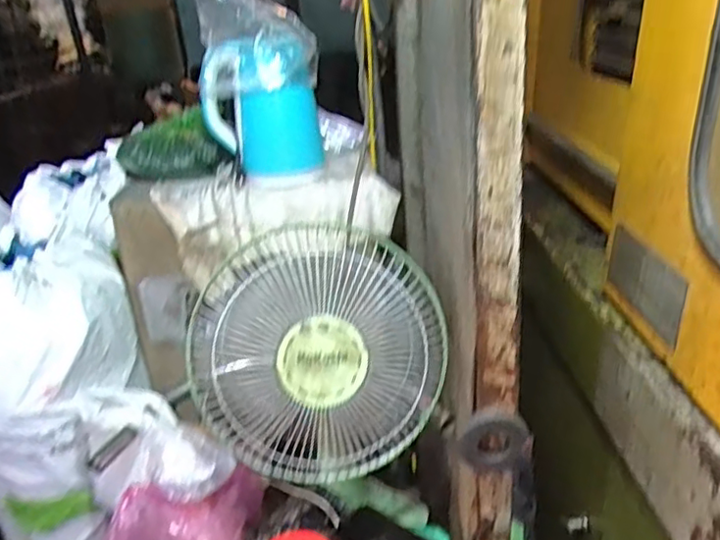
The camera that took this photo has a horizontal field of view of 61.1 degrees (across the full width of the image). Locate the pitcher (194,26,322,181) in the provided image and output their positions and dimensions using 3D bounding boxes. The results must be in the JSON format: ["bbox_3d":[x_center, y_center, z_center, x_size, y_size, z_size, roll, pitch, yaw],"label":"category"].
[{"bbox_3d":[-0.171,-0.289,1.104,0.203,0.236,0.118,11,29,31],"label":"pitcher"}]

